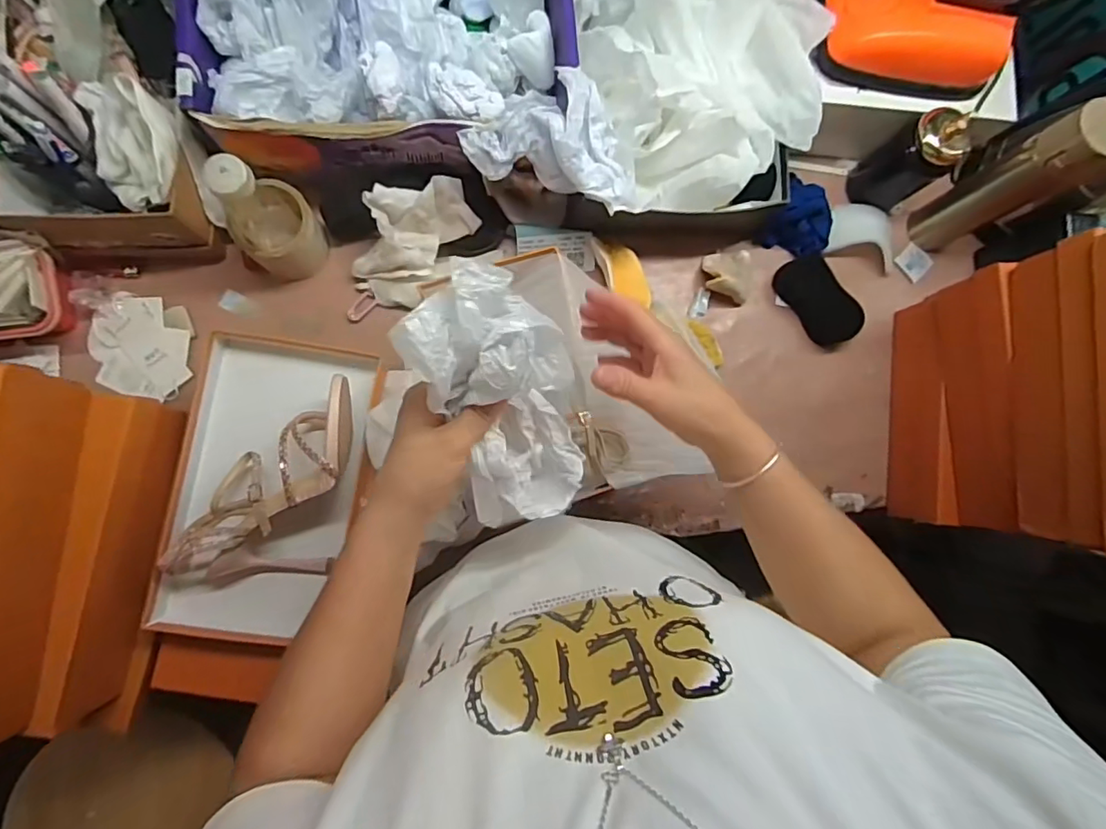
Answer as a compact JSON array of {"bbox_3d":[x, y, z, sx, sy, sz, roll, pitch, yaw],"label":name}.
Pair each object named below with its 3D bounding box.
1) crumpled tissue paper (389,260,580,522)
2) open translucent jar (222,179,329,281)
[{"bbox_3d":[-0.030,-0.010,0.391,0.104,0.049,0.199,-26,126,-8],"label":"crumpled tissue paper"},{"bbox_3d":[-0.315,-0.211,0.638,0.089,0.085,0.080,-40,90,-8],"label":"open translucent jar"}]

